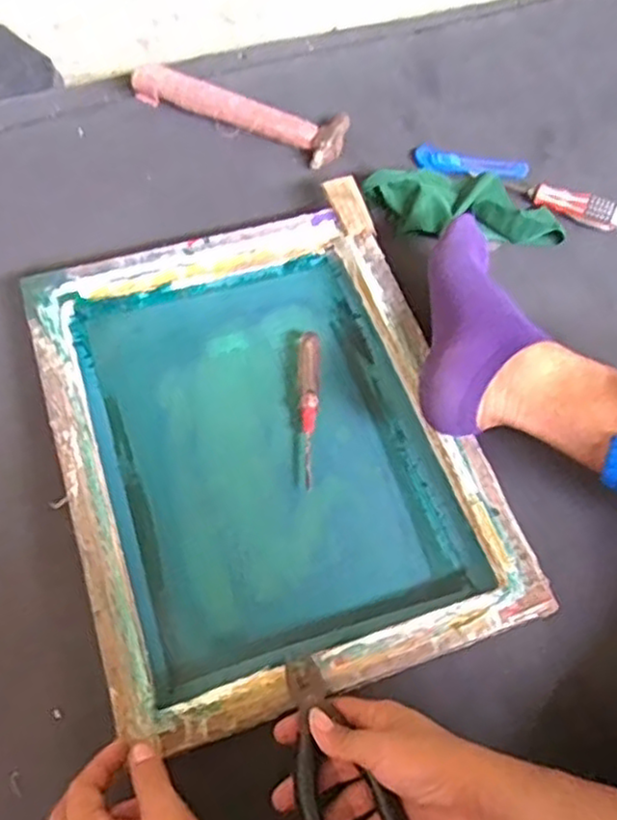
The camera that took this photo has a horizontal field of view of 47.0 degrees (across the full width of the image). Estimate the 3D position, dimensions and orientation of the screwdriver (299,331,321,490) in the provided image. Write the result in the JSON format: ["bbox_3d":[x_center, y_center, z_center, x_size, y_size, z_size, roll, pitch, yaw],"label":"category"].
[{"bbox_3d":[0.000,-0.006,0.685,0.020,0.020,0.164,1,64,-2],"label":"screwdriver"}]

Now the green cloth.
[{"bbox_3d":[0.179,-0.234,0.815,0.231,0.038,0.095,10,64,3],"label":"green cloth"}]

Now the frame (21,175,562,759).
[{"bbox_3d":[-0.039,0.023,0.655,0.348,0.044,0.455,-17,66,-10],"label":"frame"}]

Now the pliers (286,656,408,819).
[{"bbox_3d":[0.019,0.247,0.518,0.064,0.012,0.139,-13,59,-8],"label":"pliers"}]

